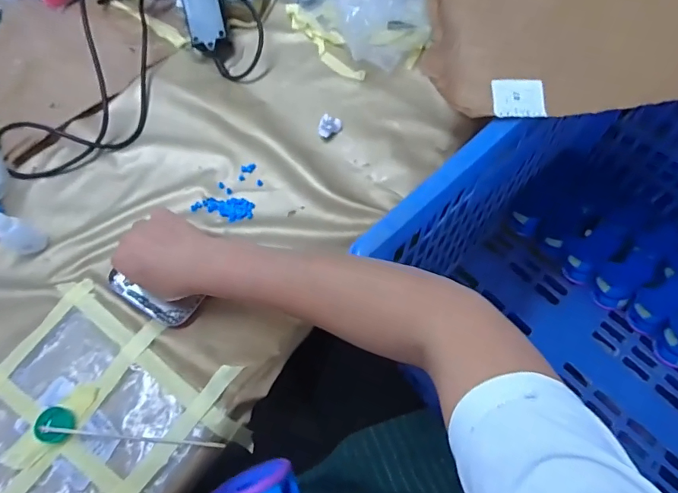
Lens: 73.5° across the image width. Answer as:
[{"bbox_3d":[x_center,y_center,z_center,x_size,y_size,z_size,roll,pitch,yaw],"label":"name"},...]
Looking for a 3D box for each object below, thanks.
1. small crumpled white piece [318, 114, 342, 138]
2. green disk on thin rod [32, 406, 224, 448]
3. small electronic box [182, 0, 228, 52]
[{"bbox_3d":[-0.011,-0.150,0.573,0.026,0.016,0.026,-1,67,1],"label":"small crumpled white piece"},{"bbox_3d":[-0.197,0.173,0.430,0.171,0.023,0.031,2,67,2],"label":"green disk on thin rod"},{"bbox_3d":[-0.183,-0.327,0.614,0.051,0.030,0.120,-9,98,-2],"label":"small electronic box"}]

